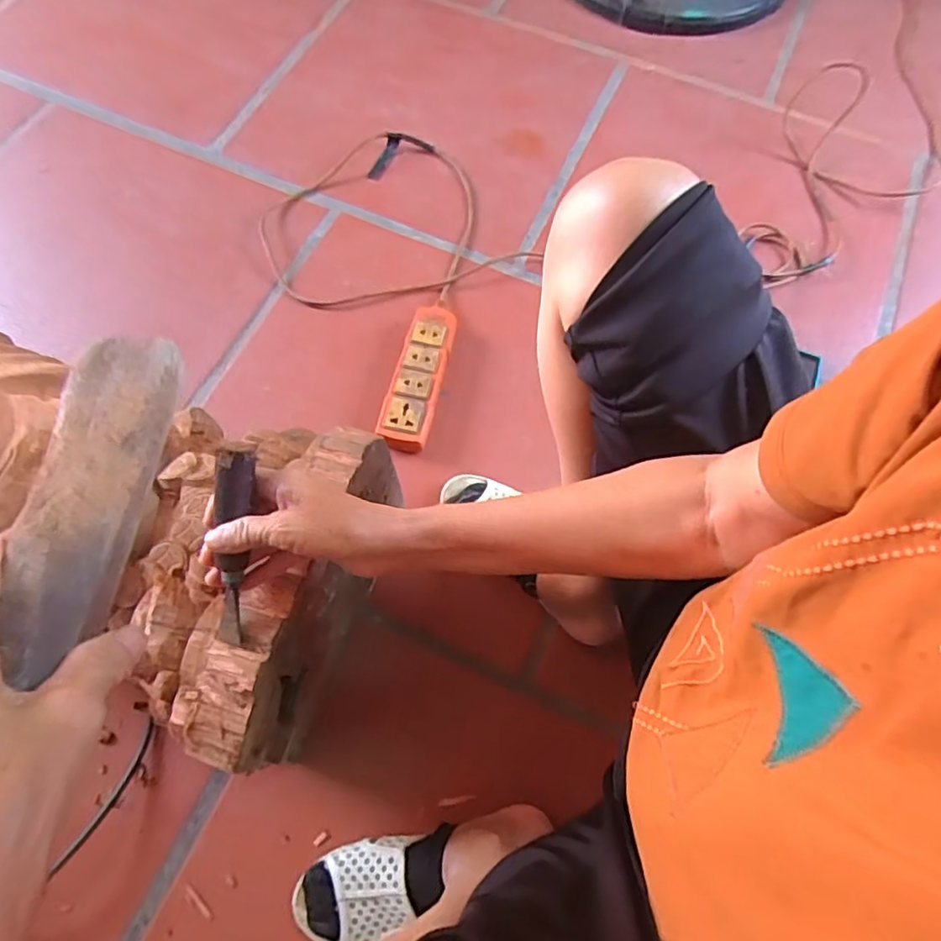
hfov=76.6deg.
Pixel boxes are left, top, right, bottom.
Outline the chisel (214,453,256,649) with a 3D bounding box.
[{"bbox_3d":[-0.165,0.054,0.419,0.022,0.018,0.141,7,107,1],"label":"chisel"}]

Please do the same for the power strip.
[{"bbox_3d":[-0.065,-0.122,0.770,0.063,0.040,0.206,12,67,3],"label":"power strip"}]

